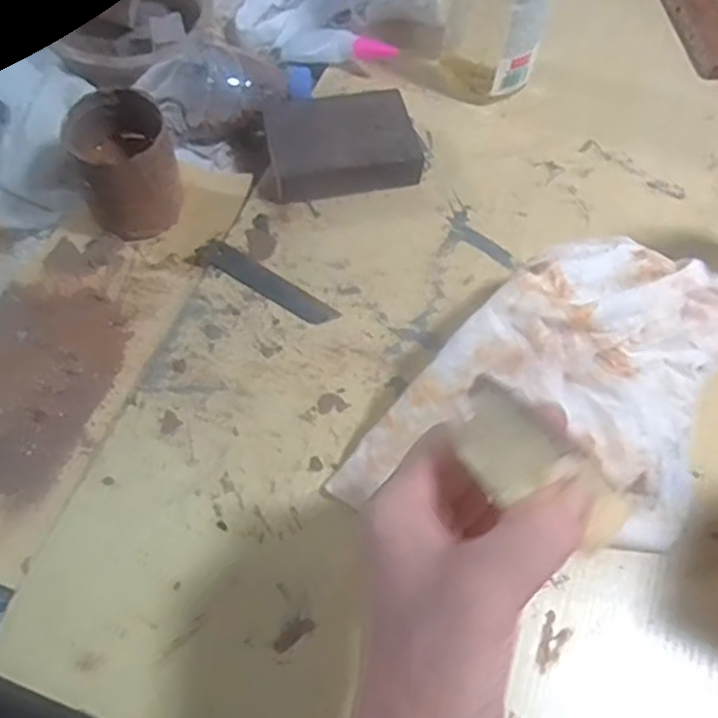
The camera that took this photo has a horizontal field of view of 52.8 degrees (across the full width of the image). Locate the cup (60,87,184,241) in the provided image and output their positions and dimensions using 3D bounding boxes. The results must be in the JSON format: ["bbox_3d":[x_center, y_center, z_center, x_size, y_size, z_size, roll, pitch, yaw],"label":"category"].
[{"bbox_3d":[-0.146,-0.119,0.458,0.059,0.070,0.064,1,61,-3],"label":"cup"}]

